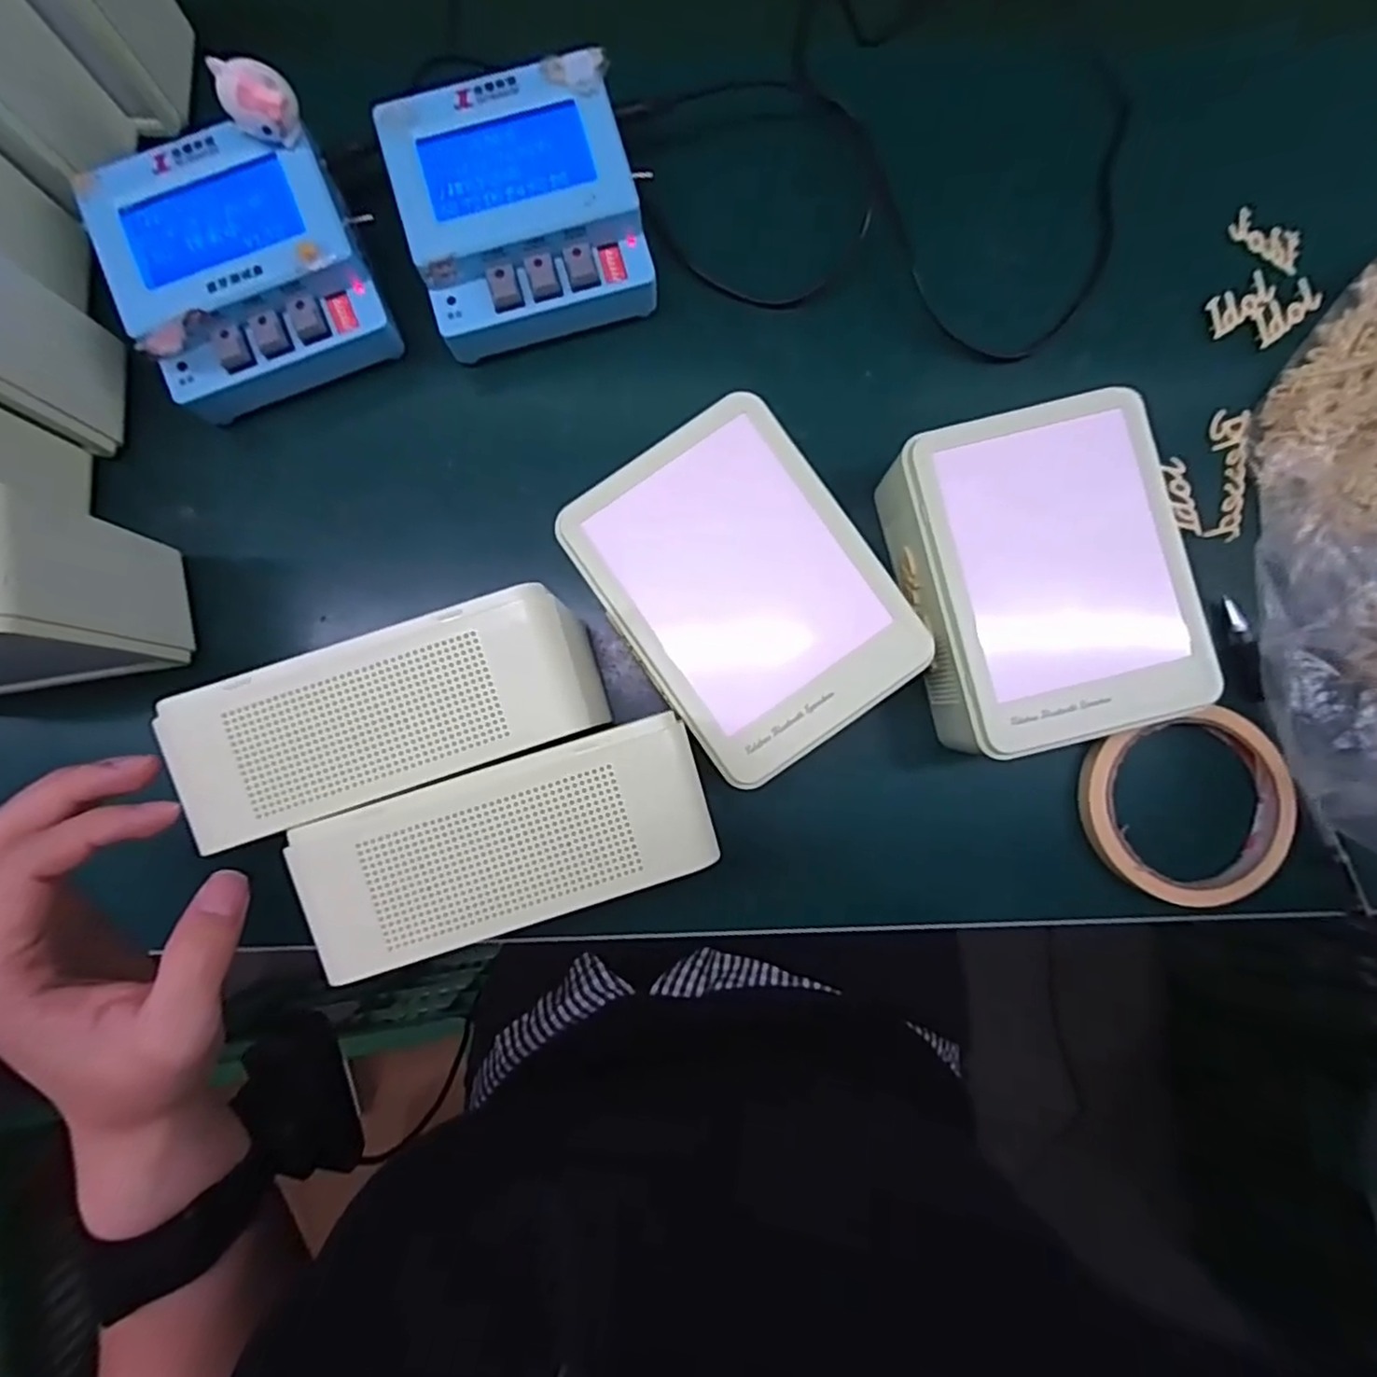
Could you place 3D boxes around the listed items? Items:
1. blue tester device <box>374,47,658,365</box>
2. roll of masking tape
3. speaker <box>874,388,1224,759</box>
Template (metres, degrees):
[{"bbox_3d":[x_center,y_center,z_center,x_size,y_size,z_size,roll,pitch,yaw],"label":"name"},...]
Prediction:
[{"bbox_3d":[-0.077,-0.217,0.325,0.106,0.051,0.101,-15,86,-1],"label":"blue tester device"},{"bbox_3d":[0.233,0.058,0.324,0.090,0.018,0.087,0,86,0],"label":"roll of masking tape"},{"bbox_3d":[0.150,-0.046,0.308,0.111,0.056,0.139,-14,86,-1],"label":"speaker"}]

